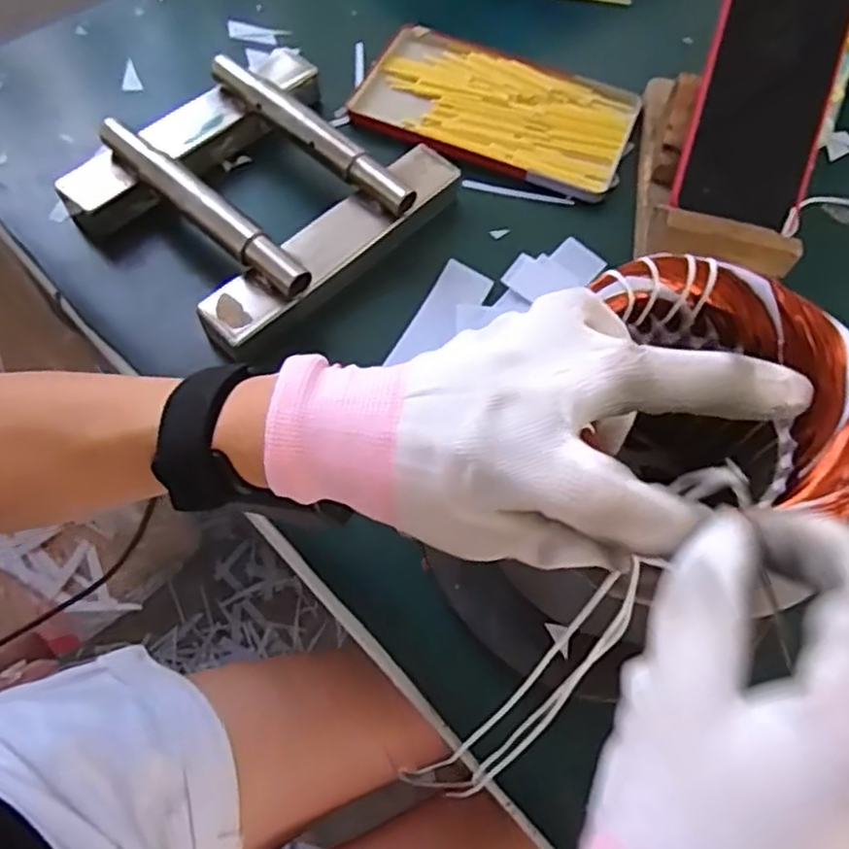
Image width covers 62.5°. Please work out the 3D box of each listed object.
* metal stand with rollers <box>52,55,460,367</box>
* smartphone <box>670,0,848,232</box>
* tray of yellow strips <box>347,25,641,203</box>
[{"bbox_3d":[-0.108,-0.163,0.454,0.189,0.039,0.194,40,68,16],"label":"metal stand with rollers"},{"bbox_3d":[0.215,-0.209,0.443,0.077,0.009,0.157,16,95,15],"label":"smartphone"},{"bbox_3d":[0.054,-0.239,0.530,0.200,0.014,0.121,22,64,8],"label":"tray of yellow strips"}]

